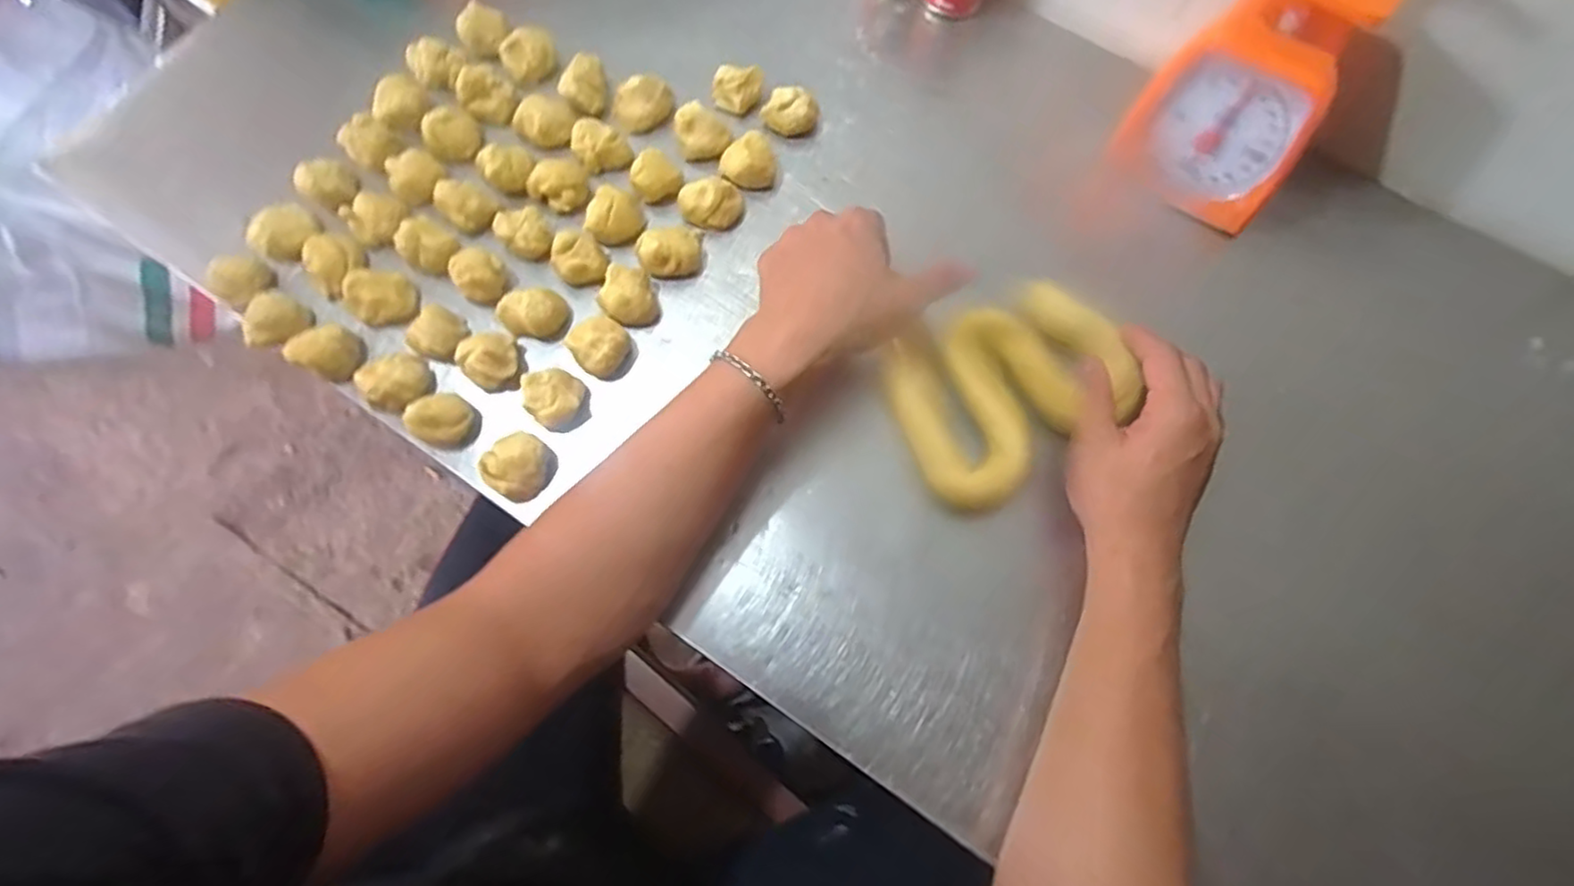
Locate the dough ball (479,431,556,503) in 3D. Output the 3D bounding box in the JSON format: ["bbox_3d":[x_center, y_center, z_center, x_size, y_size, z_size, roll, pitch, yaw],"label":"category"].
[{"bbox_3d":[-0.183,0.015,0.461,0.041,0.031,0.043,0,71,-1],"label":"dough ball"}]

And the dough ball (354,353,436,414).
[{"bbox_3d":[-0.277,-0.044,0.481,0.045,0.026,0.042,0,71,-1],"label":"dough ball"}]

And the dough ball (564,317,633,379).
[{"bbox_3d":[-0.134,-0.070,0.489,0.039,0.026,0.038,0,71,-1],"label":"dough ball"}]

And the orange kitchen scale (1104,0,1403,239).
[{"bbox_3d":[0.316,-0.245,0.465,0.111,0.152,0.087,31,74,9],"label":"orange kitchen scale"}]

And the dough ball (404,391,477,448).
[{"bbox_3d":[-0.239,-0.016,0.474,0.035,0.027,0.037,0,71,-1],"label":"dough ball"}]

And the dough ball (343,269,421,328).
[{"bbox_3d":[-0.295,-0.106,0.499,0.042,0.030,0.036,0,71,-1],"label":"dough ball"}]

